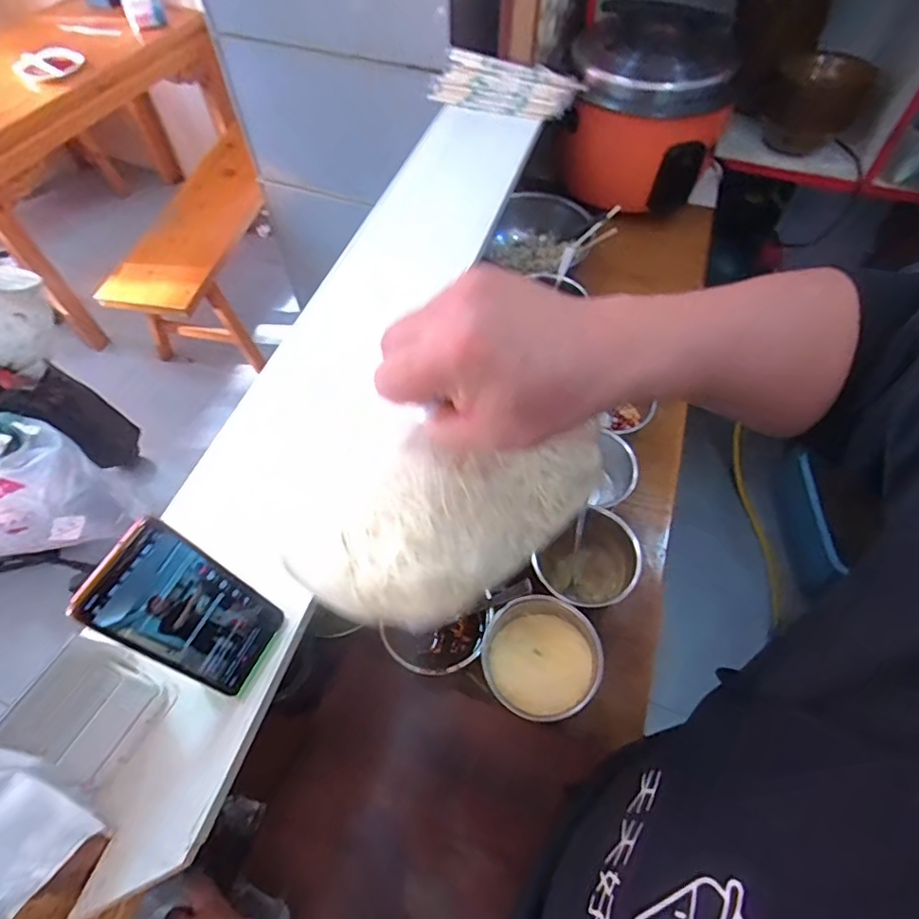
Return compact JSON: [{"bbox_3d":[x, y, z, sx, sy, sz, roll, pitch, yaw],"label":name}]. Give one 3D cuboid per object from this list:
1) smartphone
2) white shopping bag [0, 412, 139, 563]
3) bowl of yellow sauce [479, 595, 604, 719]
[{"bbox_3d":[-0.198,0.114,0.406,0.009,0.161,0.075,8,55,32],"label":"smartphone"},{"bbox_3d":[-0.936,0.063,1.117,0.326,0.338,0.173,-15,59,-8],"label":"white shopping bag"},{"bbox_3d":[0.095,0.238,0.644,0.130,0.075,0.128,0,58,1],"label":"bowl of yellow sauce"}]

